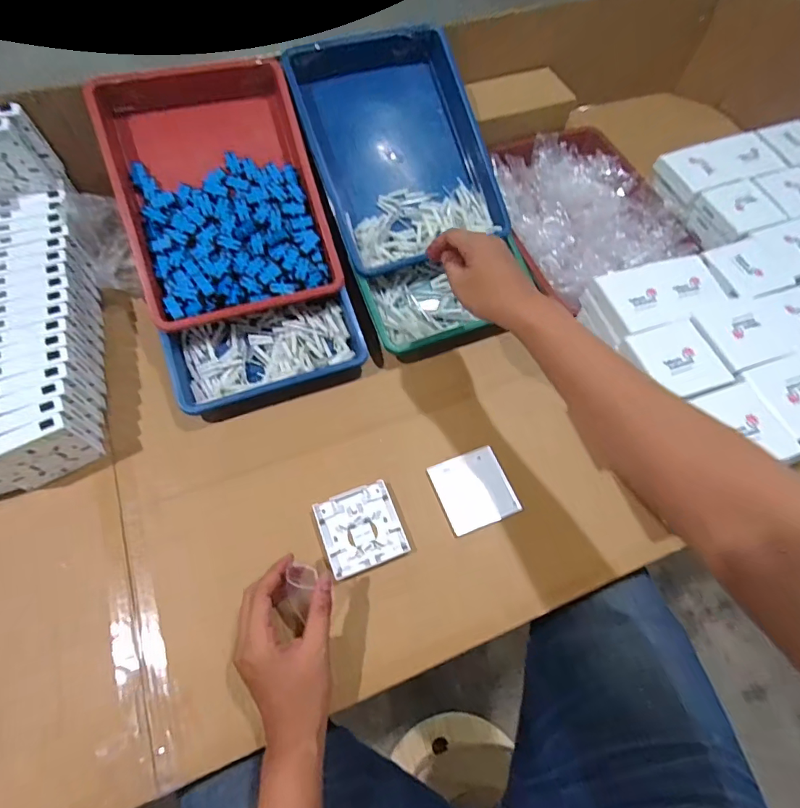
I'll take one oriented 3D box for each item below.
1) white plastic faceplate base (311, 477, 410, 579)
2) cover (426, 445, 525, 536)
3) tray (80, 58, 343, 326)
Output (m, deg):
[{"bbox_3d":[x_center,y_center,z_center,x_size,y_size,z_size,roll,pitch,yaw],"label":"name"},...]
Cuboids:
[{"bbox_3d":[-0.044,0.141,0.514,0.087,0.011,0.087,-18,66,-12],"label":"white plastic faceplate base"},{"bbox_3d":[0.089,0.101,0.539,0.086,0.010,0.088,-19,66,-12],"label":"cover"},{"bbox_3d":[-0.231,-0.277,0.579,0.238,0.056,0.330,-17,85,-12],"label":"tray"}]

